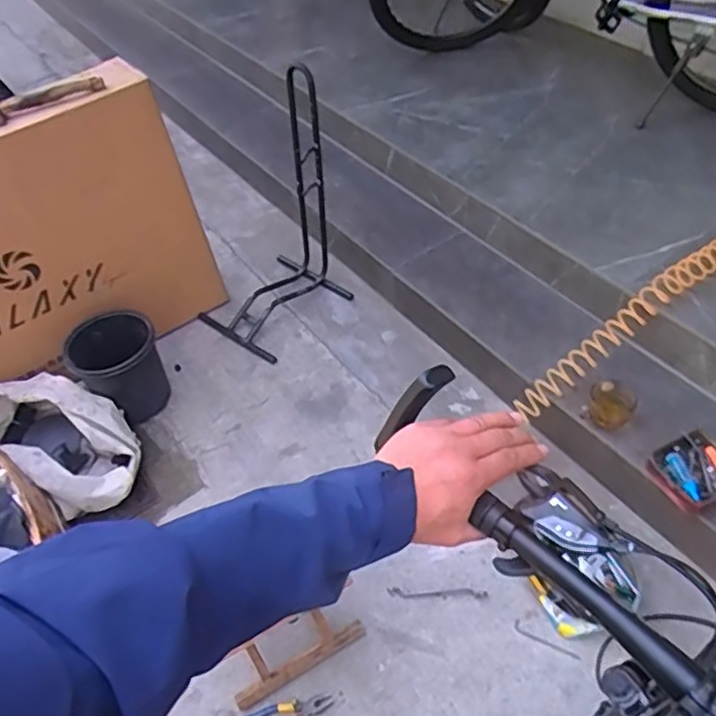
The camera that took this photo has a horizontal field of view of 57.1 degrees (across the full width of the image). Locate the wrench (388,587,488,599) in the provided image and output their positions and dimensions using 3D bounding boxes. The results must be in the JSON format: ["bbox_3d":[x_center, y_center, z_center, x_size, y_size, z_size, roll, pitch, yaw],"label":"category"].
[{"bbox_3d":[0.181,0.536,1.501,0.225,0.008,0.023,-1,48,5],"label":"wrench"}]

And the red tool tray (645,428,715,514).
[{"bbox_3d":[0.763,0.250,1.481,0.158,0.045,0.164,-25,50,-15],"label":"red tool tray"}]

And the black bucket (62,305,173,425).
[{"bbox_3d":[-0.674,0.020,1.862,0.231,0.252,0.232,-29,52,-19],"label":"black bucket"}]

